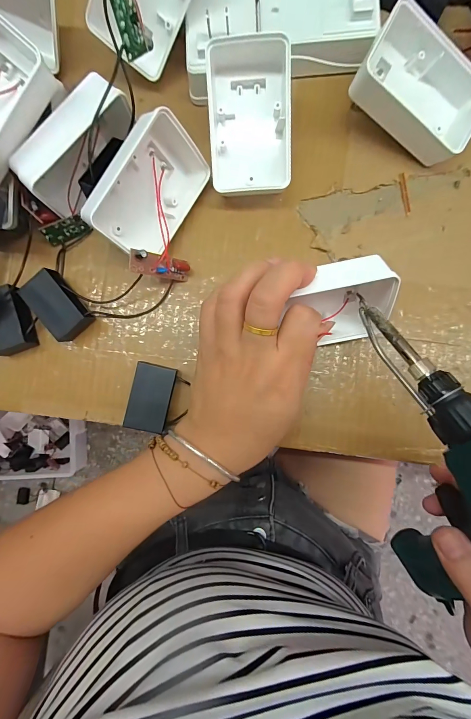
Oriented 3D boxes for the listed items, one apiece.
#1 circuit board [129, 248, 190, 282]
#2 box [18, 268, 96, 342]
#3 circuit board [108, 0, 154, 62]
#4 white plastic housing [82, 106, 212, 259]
[{"bbox_3d":[-0.053,-0.068,0.224,0.044,0.014,0.015,4,87,-34],"label":"circuit board"},{"bbox_3d":[-0.132,-0.039,0.236,0.031,0.023,0.049,-41,86,1],"label":"box"},{"bbox_3d":[-0.061,-0.200,0.175,0.021,0.006,0.043,-10,123,3],"label":"circuit board"},{"bbox_3d":[-0.062,-0.119,0.222,0.030,0.056,0.087,26,87,43],"label":"white plastic housing"}]

